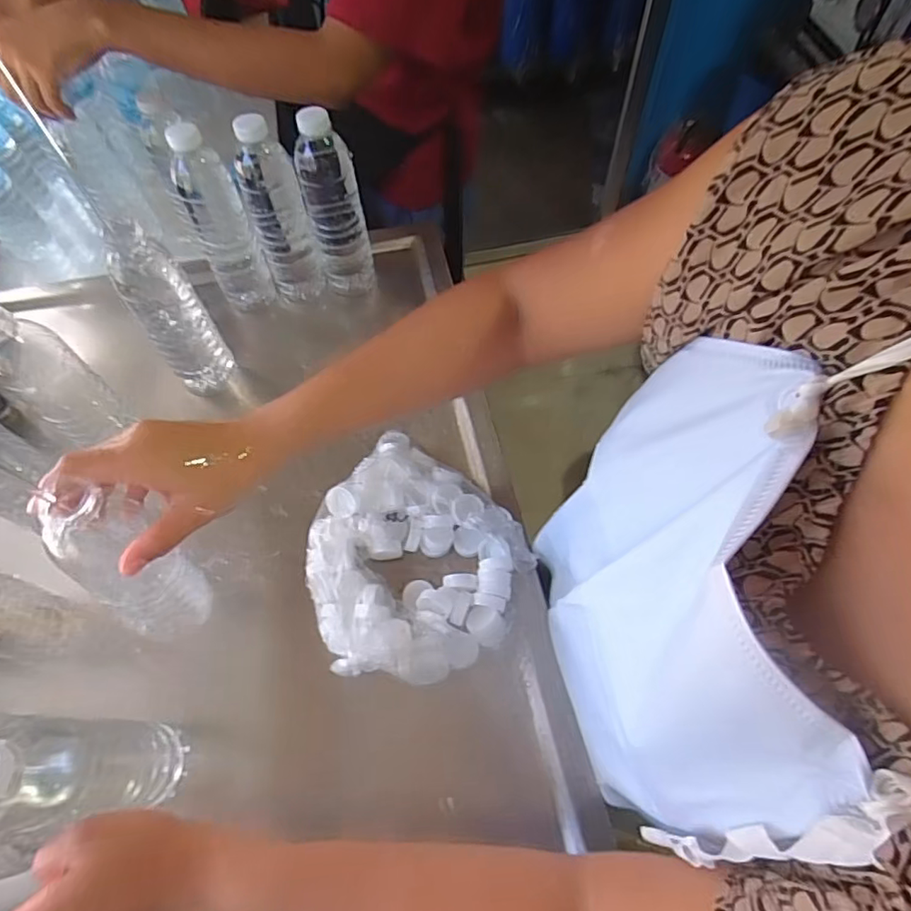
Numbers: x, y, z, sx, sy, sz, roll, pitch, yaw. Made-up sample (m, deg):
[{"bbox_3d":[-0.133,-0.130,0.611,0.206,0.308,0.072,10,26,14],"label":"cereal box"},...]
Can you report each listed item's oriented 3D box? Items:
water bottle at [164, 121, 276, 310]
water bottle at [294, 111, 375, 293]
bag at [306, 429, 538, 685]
[{"bbox_3d":[-0.256,-0.253,0.615,0.060,0.199,0.052,-26,64,-12],"label":"water bottle"},{"bbox_3d":[-0.136,-0.278,0.630,0.059,0.199,0.070,-12,62,-5],"label":"water bottle"},{"bbox_3d":[-0.040,0.102,0.523,0.210,0.041,0.205,26,65,15],"label":"bag"}]

